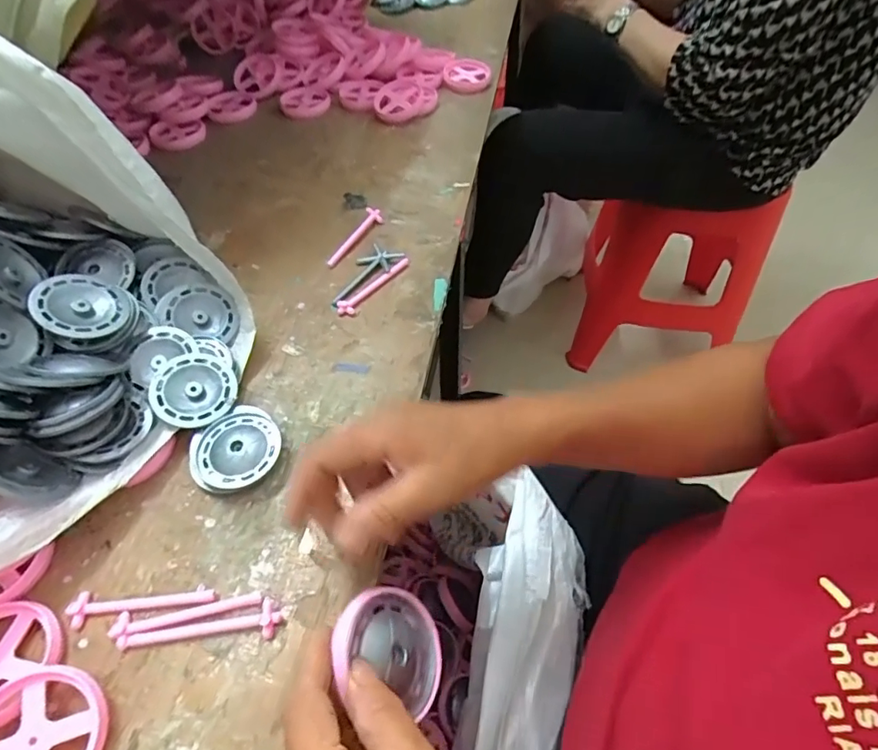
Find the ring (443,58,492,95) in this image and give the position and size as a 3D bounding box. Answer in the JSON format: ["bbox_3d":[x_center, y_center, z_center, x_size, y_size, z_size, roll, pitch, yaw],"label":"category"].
[{"bbox_3d":[0.038,-0.403,0.702,0.063,0.025,0.051,0,53,0],"label":"ring"}]

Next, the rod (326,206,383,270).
[{"bbox_3d":[-0.082,-0.133,0.496,0.016,0.014,0.079,27,57,19],"label":"rod"}]

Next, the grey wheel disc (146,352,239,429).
[{"bbox_3d":[-0.177,0.010,0.374,0.058,0.006,0.055,5,65,-11],"label":"grey wheel disc"}]

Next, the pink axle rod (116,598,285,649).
[{"bbox_3d":[-0.136,0.144,0.297,0.091,0.008,0.019,-6,53,-5],"label":"pink axle rod"}]

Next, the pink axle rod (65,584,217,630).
[{"bbox_3d":[-0.175,0.134,0.308,0.083,0.006,0.017,-6,53,-5],"label":"pink axle rod"}]

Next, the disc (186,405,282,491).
[{"bbox_3d":[-0.140,0.054,0.361,0.060,0.017,0.057,0,53,0],"label":"disc"}]

